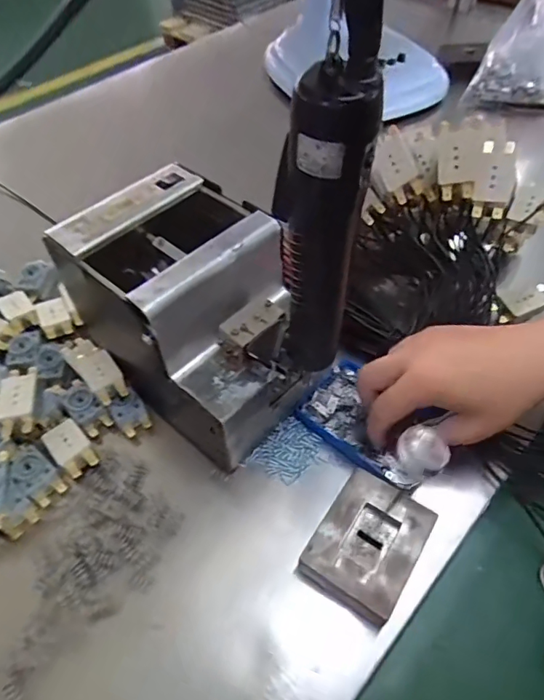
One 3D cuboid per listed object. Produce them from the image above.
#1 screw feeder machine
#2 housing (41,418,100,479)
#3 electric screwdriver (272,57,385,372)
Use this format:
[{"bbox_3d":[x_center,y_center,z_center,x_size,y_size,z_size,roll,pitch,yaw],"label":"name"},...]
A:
[{"bbox_3d":[-0.052,-0.032,0.392,0.182,0.141,0.132,36,61,25],"label":"screw feeder machine"},{"bbox_3d":[-0.156,0.078,0.388,0.026,0.019,0.046,-36,60,-24],"label":"housing"},{"bbox_3d":[0.024,-0.050,0.276,0.041,0.203,0.032,-1,53,0],"label":"electric screwdriver"}]

